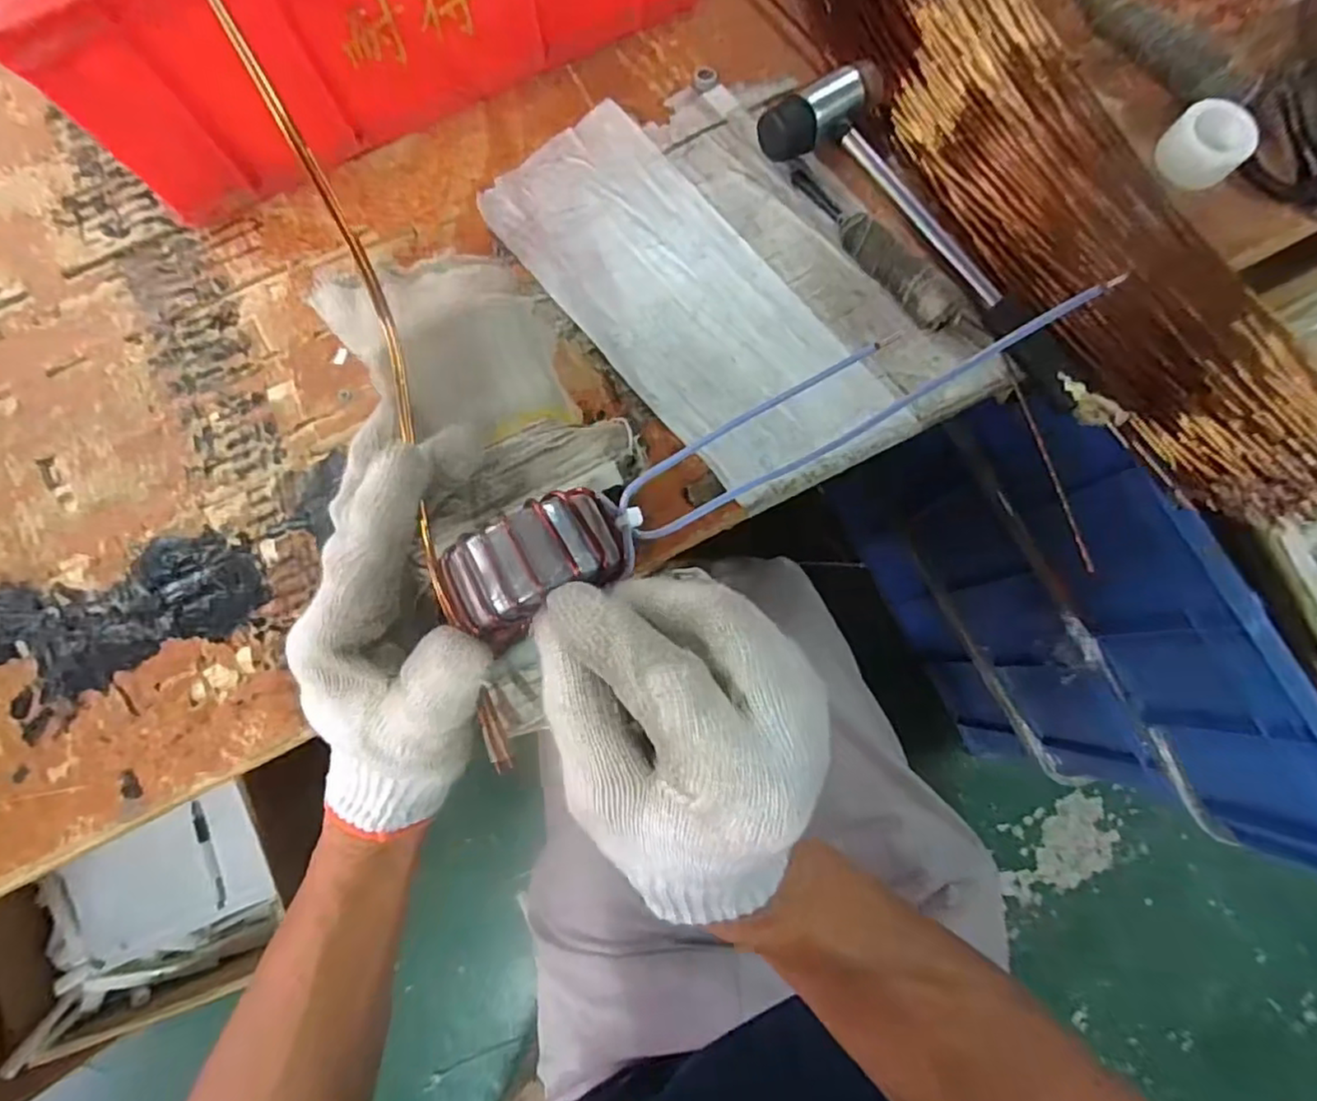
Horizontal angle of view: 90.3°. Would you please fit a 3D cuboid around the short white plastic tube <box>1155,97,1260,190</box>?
[{"bbox_3d":[0.343,-0.254,0.411,0.047,0.025,0.042,43,82,8],"label":"short white plastic tube"}]

